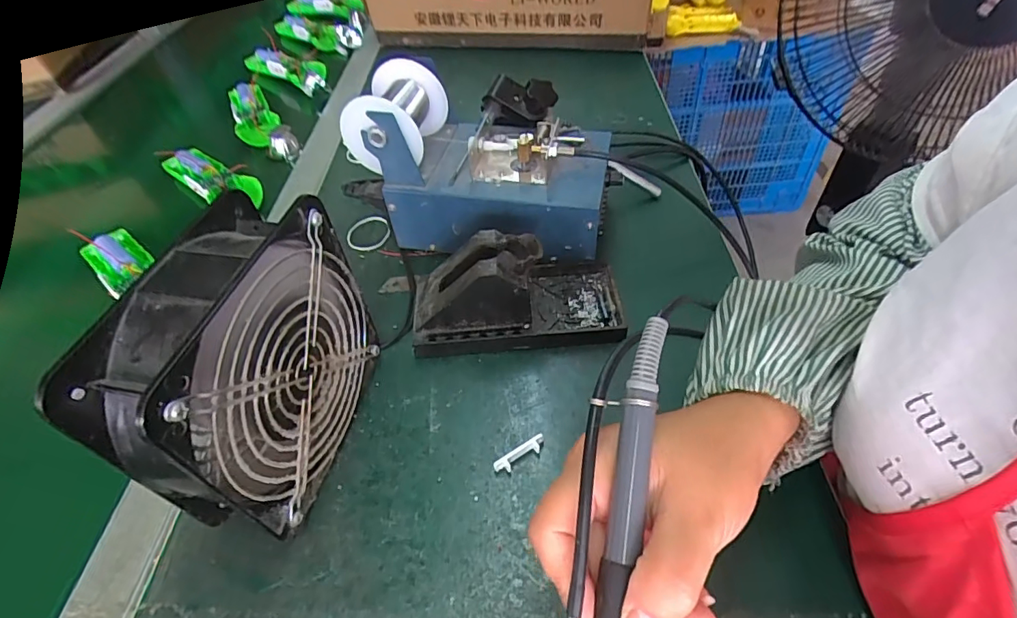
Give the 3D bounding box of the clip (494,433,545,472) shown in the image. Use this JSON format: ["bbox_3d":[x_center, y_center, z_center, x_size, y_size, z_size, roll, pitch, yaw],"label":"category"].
[{"bbox_3d":[0.008,0.092,0.315,0.036,0.010,0.007,-28,51,-19],"label":"clip"}]

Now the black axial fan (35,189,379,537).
[{"bbox_3d":[-0.140,0.038,0.281,0.057,0.152,0.155,5,48,10],"label":"black axial fan"}]

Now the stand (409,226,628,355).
[{"bbox_3d":[0.004,-0.022,0.377,0.157,0.070,0.082,-5,47,1],"label":"stand"}]

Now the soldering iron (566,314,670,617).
[{"bbox_3d":[0.035,0.100,0.186,0.030,0.025,0.199,8,75,13],"label":"soldering iron"}]

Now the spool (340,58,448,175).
[{"bbox_3d":[-0.090,-0.151,0.407,0.067,0.076,0.073,8,48,12],"label":"spool"}]

